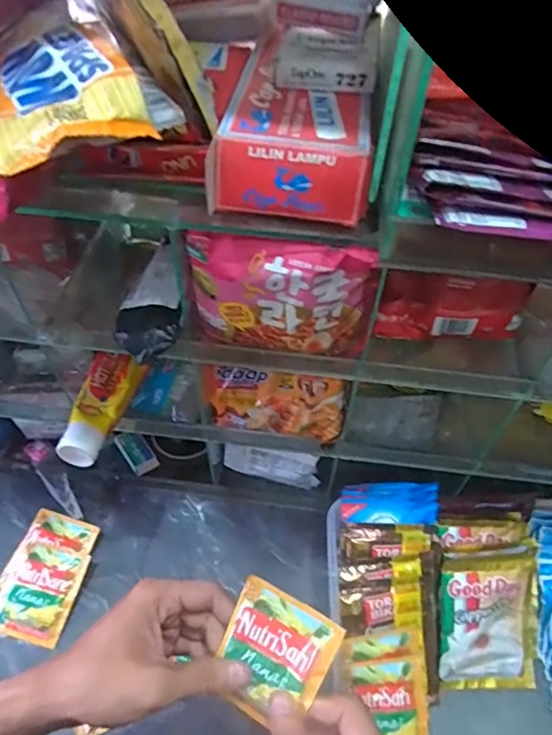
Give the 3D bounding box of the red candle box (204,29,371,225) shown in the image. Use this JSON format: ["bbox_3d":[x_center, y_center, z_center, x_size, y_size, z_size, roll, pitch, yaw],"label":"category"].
[{"bbox_3d":[0.019,-0.161,0.336,0.089,0.038,0.157,8,52,4],"label":"red candle box"}]

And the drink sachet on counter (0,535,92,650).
[{"bbox_3d":[-0.237,0.224,0.516,0.075,0.006,0.091,12,57,9],"label":"drink sachet on counter"}]

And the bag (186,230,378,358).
[{"bbox_3d":[0.003,-0.046,0.357,0.128,0.098,0.026,7,52,3],"label":"bag"}]

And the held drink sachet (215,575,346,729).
[{"bbox_3d":[-0.002,0.198,0.349,0.071,0.006,0.079,23,85,20],"label":"held drink sachet"}]

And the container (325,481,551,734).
[{"bbox_3d":[0.219,0.250,0.456,0.330,0.111,0.247,2,52,-1],"label":"container"}]

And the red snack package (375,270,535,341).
[{"bbox_3d":[0.139,-0.046,0.397,0.111,0.057,0.021,5,52,2],"label":"red snack package"}]

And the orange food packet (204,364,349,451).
[{"bbox_3d":[-0.003,0.033,0.472,0.130,0.071,0.028,10,52,6],"label":"orange food packet"}]

